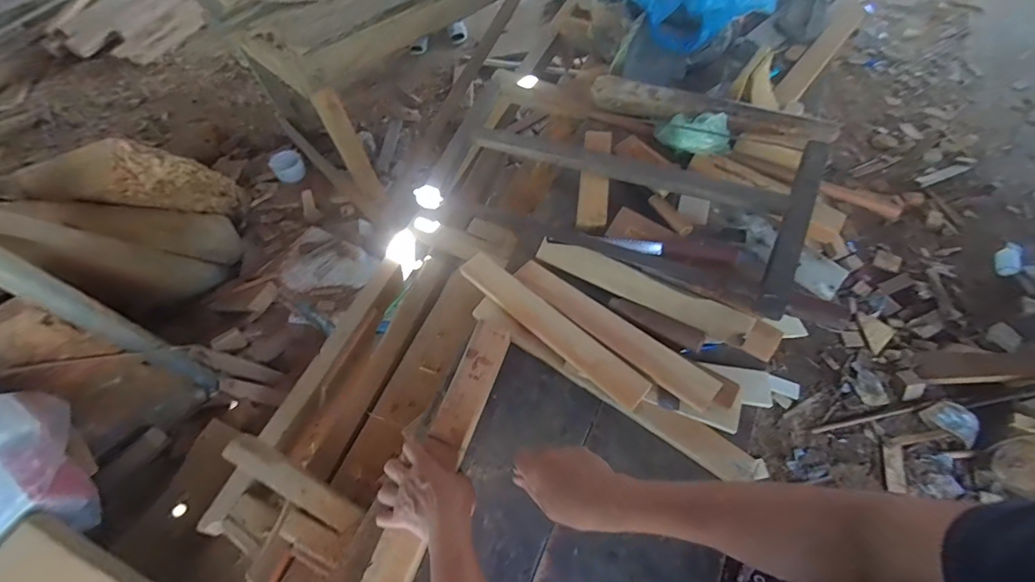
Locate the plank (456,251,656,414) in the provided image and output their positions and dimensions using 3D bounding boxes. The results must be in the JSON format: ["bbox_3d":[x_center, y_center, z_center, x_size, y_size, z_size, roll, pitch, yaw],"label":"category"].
[{"bbox_3d":[0.046,0.047,0.640,0.312,0.030,0.046,38,68,24],"label":"plank"}]

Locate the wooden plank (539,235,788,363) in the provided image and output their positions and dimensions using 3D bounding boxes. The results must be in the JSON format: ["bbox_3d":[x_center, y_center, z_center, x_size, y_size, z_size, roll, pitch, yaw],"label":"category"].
[{"bbox_3d":[0.189,-0.003,0.646,0.351,0.028,0.052,26,64,19],"label":"wooden plank"}]

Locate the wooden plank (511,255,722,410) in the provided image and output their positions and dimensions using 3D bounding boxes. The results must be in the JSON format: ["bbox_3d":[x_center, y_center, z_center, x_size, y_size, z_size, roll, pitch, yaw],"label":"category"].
[{"bbox_3d":[0.125,0.051,0.631,0.317,0.015,0.053,35,67,23],"label":"wooden plank"}]

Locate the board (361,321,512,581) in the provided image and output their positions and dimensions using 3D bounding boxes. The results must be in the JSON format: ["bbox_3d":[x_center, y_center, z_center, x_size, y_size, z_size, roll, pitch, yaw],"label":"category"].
[{"bbox_3d":[-0.089,0.195,0.565,0.052,0.021,0.337,17,65,14],"label":"board"}]

